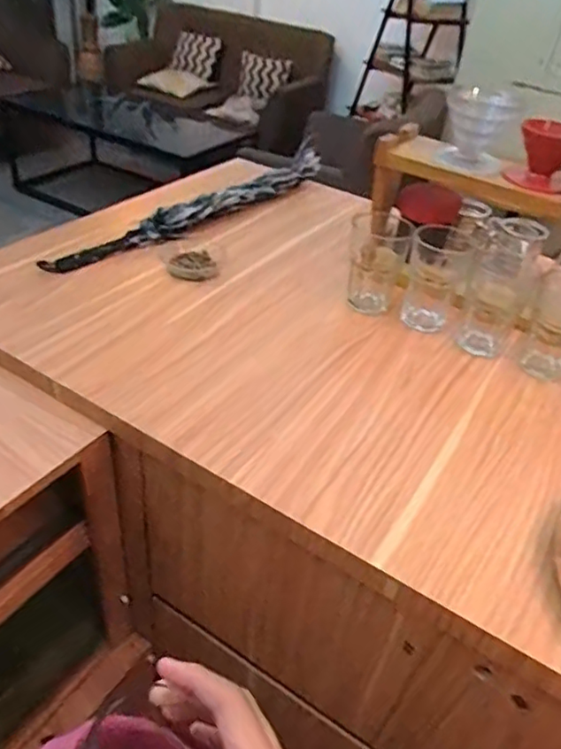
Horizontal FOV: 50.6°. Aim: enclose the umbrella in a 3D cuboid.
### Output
[{"bbox_3d":[-0.131,-0.308,1.069,0.070,0.081,0.634,35,46,31],"label":"umbrella"}]

